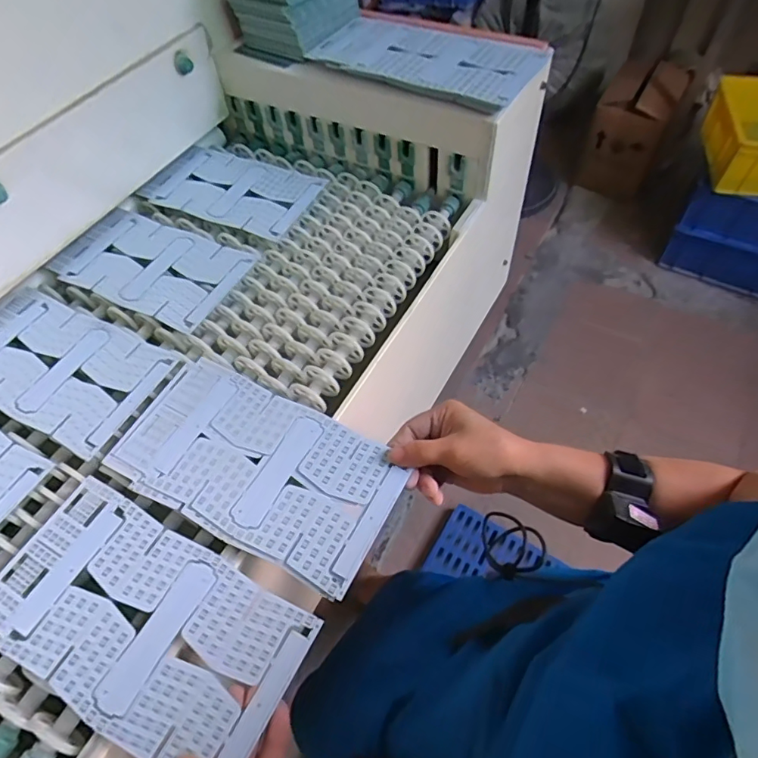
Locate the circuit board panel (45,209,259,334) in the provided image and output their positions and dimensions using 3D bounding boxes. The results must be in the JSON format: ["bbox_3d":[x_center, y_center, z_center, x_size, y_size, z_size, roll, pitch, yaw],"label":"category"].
[{"bbox_3d":[-0.272,-0.140,0.609,0.227,0.007,0.135,22,61,18],"label":"circuit board panel"}]

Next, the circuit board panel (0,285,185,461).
[{"bbox_3d":[-0.340,-0.020,0.528,0.238,0.006,0.129,23,61,18],"label":"circuit board panel"}]

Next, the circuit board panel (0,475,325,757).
[{"bbox_3d":[-0.178,0.179,0.379,0.240,0.005,0.125,24,58,17],"label":"circuit board panel"}]

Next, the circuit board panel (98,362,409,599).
[{"bbox_3d":[-0.107,0.072,0.445,0.246,0.004,0.133,22,59,17],"label":"circuit board panel"}]

